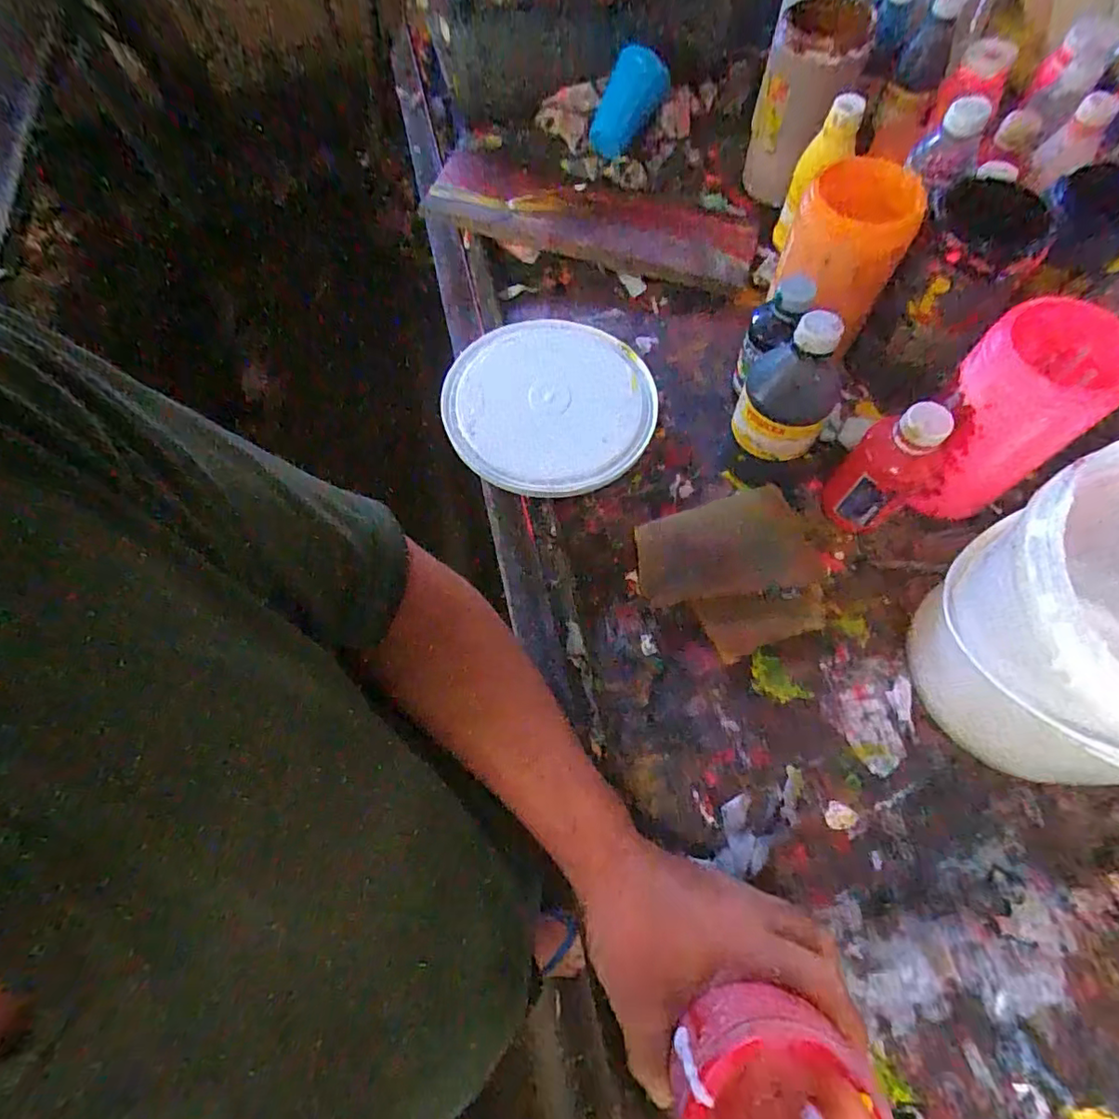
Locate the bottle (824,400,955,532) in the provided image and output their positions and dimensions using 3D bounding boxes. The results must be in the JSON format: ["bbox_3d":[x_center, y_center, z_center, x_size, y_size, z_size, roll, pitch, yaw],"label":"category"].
[{"bbox_3d":[0.257,-0.070,0.458,0.058,0.131,0.044,41,74,18],"label":"bottle"}]

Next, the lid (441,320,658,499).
[{"bbox_3d":[-0.009,-0.147,0.540,0.191,0.022,0.191,0,65,1],"label":"lid"}]

